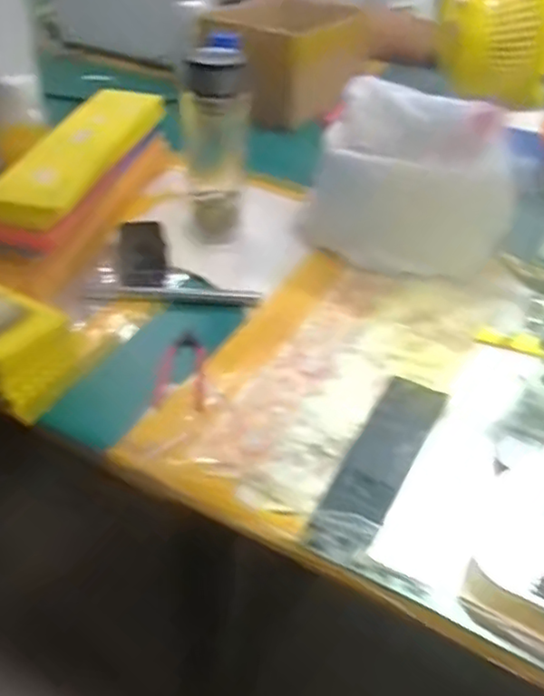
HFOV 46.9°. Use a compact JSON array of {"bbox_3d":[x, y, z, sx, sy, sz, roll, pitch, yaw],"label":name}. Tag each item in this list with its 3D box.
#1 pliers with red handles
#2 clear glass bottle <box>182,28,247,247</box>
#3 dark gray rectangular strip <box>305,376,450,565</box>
[{"bbox_3d":[-0.079,0.021,0.562,0.043,0.009,0.101,2,39,-2],"label":"pliers with red handles"},{"bbox_3d":[-0.062,-0.224,0.694,0.072,0.197,0.078,-2,40,-7],"label":"clear glass bottle"},{"bbox_3d":[0.086,0.087,0.491,0.049,0.005,0.194,22,42,20],"label":"dark gray rectangular strip"}]

